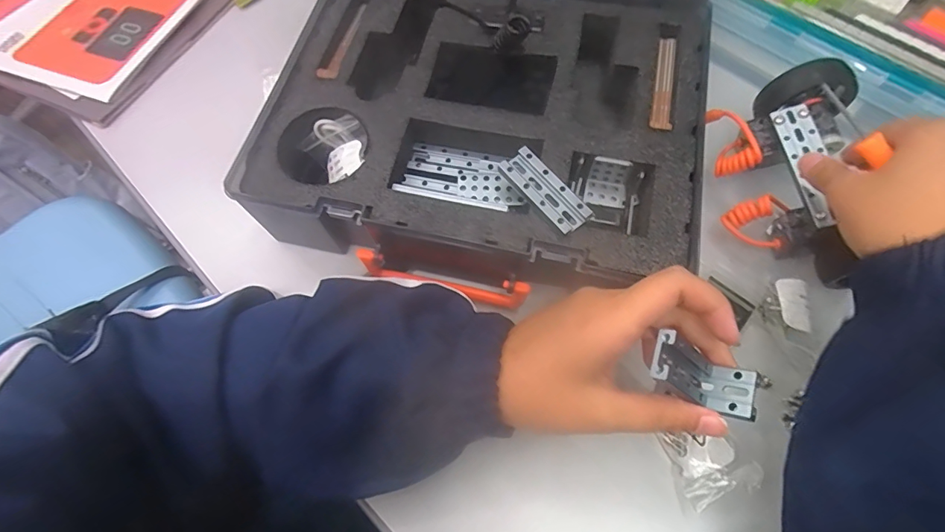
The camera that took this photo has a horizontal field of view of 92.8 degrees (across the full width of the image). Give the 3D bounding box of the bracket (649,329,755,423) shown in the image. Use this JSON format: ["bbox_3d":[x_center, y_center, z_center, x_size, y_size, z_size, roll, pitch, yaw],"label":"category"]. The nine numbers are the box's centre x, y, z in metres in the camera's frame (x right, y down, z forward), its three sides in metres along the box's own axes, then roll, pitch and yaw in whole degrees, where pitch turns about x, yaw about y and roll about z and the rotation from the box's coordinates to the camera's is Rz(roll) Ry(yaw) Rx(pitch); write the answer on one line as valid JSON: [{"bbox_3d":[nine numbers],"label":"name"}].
[{"bbox_3d":[0.110,0.053,0.218,0.057,0.024,0.026,28,63,-23],"label":"bracket"}]

